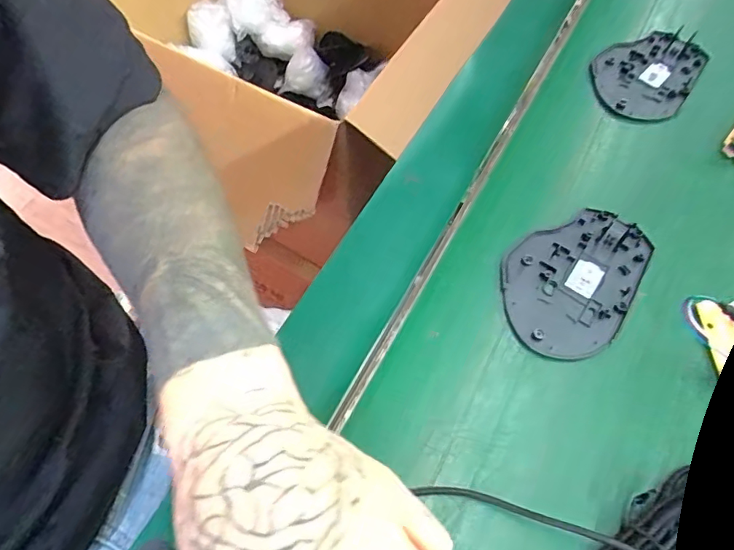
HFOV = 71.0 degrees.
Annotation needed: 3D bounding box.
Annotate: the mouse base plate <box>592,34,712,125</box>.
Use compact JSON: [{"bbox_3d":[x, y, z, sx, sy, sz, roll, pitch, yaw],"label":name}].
[{"bbox_3d":[0.217,-0.158,0.404,0.072,0.011,0.104,33,65,15],"label":"mouse base plate"}]

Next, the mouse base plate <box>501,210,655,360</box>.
[{"bbox_3d":[0.125,0.001,0.310,0.071,0.006,0.107,40,67,18],"label":"mouse base plate"}]

